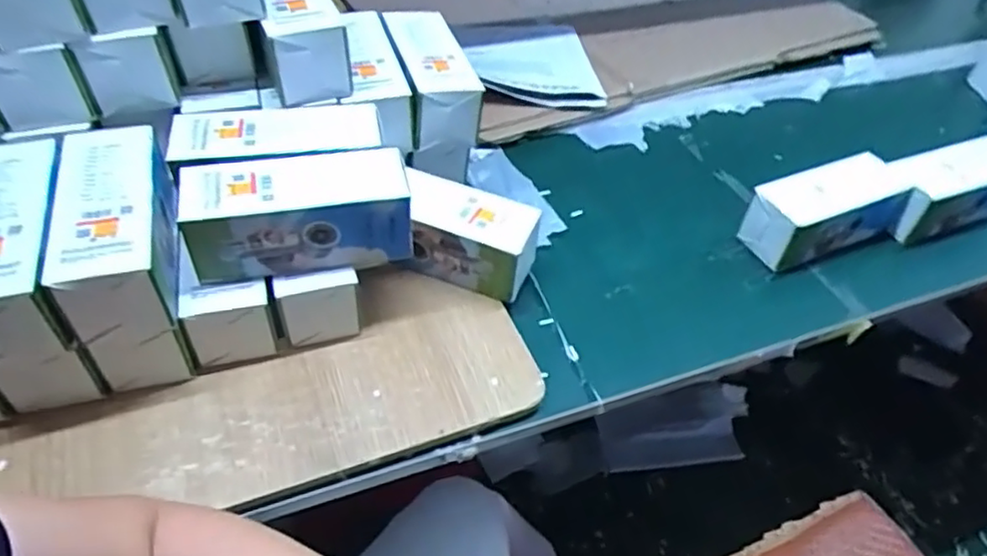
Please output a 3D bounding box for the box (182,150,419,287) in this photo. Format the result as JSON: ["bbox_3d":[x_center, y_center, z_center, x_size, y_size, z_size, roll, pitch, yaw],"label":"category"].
[{"bbox_3d":[-0.163,-0.054,0.563,0.176,0.080,0.069,-10,47,-15],"label":"box"}]

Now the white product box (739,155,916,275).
[{"bbox_3d":[0.378,-0.077,0.767,0.208,0.069,0.074,-15,49,-20],"label":"white product box"}]

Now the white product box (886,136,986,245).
[{"bbox_3d":[0.552,-0.108,0.813,0.191,0.065,0.080,-15,49,-20],"label":"white product box"}]

